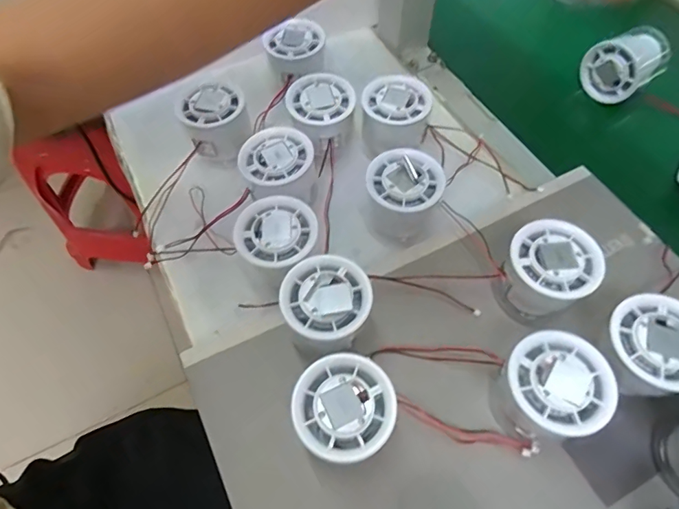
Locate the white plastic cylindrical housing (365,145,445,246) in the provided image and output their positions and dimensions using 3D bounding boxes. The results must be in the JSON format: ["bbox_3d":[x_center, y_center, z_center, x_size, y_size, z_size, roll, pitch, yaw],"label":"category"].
[{"bbox_3d":[0.050,-0.044,0.355,0.055,0.064,0.053,0,60,0],"label":"white plastic cylindrical housing"}]

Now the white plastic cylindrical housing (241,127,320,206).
[{"bbox_3d":[-0.047,-0.063,0.366,0.056,0.050,0.054,0,60,0],"label":"white plastic cylindrical housing"}]

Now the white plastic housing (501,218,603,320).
[{"bbox_3d":[0.142,0.015,0.318,0.057,0.051,0.055,0,60,0],"label":"white plastic housing"}]

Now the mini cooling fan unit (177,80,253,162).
[{"bbox_3d":[-0.105,-0.113,0.393,0.053,0.045,0.044,-18,62,-10],"label":"mini cooling fan unit"}]

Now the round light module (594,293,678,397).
[{"bbox_3d":[0.192,0.061,0.289,0.056,0.051,0.057,0,60,0],"label":"round light module"}]

